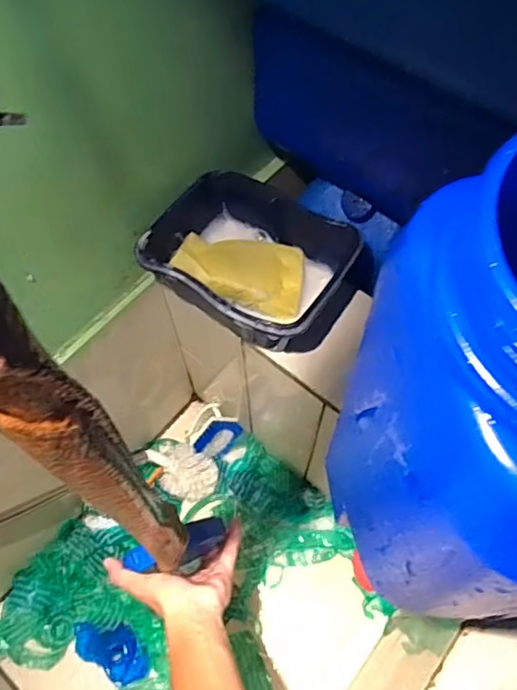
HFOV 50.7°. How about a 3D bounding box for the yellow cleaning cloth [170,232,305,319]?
[{"bbox_3d":[-0.020,-0.082,0.599,0.137,0.029,0.090,20,54,-12],"label":"yellow cleaning cloth"}]

